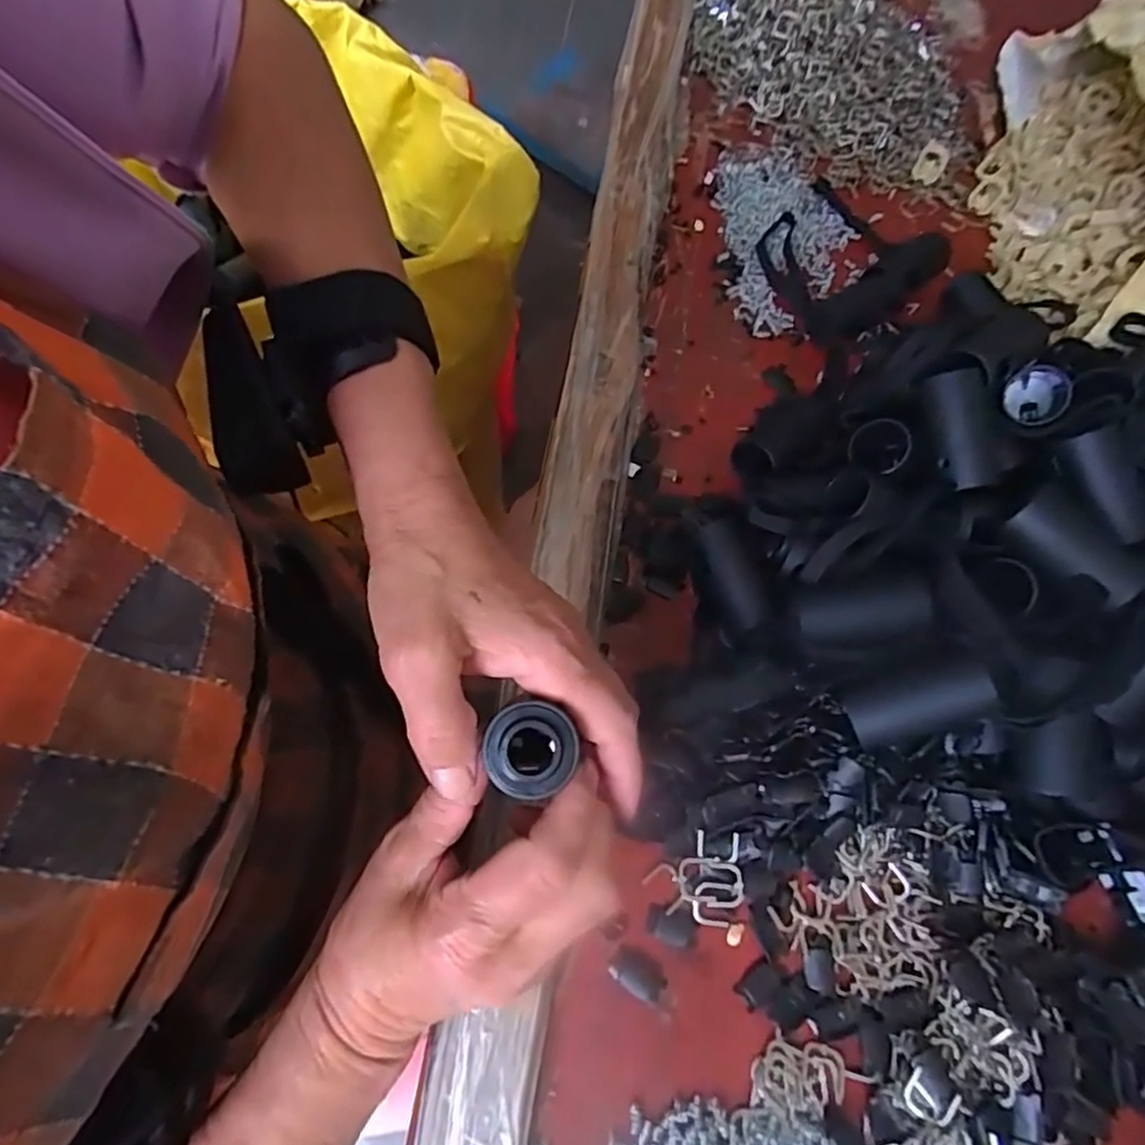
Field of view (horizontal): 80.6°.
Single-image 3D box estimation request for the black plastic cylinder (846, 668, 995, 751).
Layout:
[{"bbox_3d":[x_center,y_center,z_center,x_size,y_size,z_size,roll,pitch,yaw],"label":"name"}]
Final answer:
[{"bbox_3d":[0.159,0.062,0.310,0.059,0.024,0.025,-20,63,22],"label":"black plastic cylinder"}]

